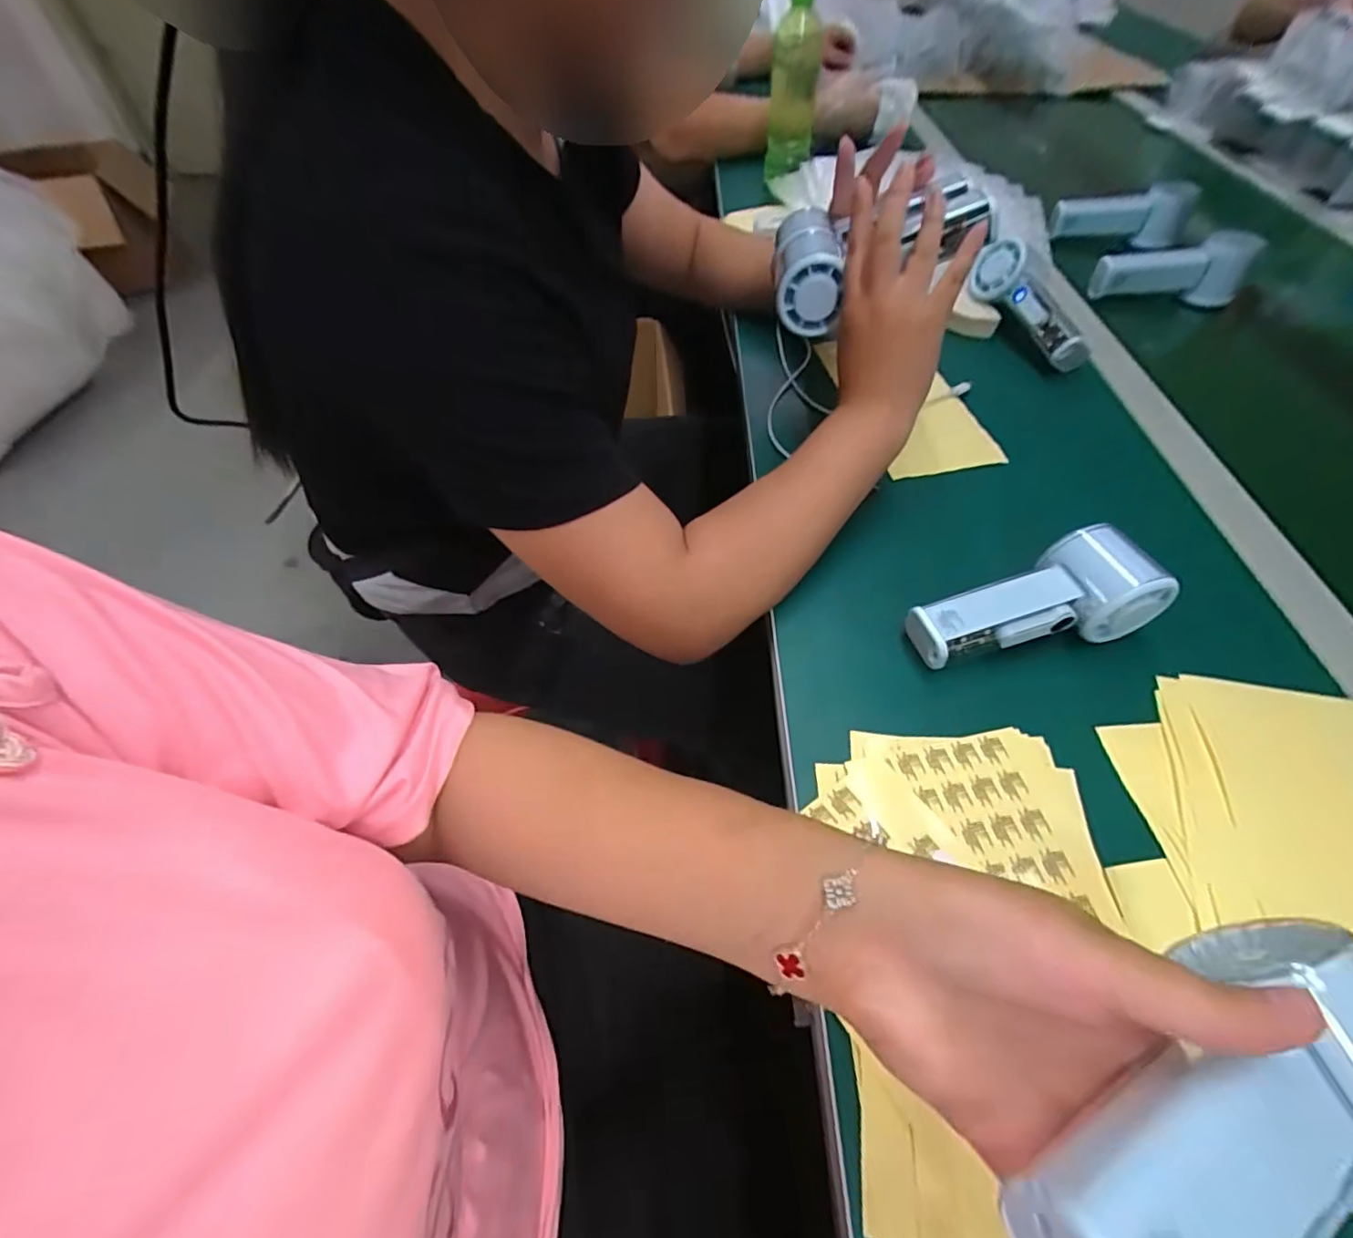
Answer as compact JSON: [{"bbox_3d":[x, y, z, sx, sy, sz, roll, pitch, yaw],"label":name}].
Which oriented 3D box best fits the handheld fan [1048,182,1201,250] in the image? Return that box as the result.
[{"bbox_3d":[0.547,-0.501,0.713,0.159,0.059,0.035,6,54,3],"label":"handheld fan"}]

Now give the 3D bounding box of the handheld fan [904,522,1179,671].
[{"bbox_3d":[0.228,-0.010,0.371,0.153,0.057,0.060,-13,54,-8],"label":"handheld fan"}]

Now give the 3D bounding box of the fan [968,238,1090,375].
[{"bbox_3d":[0.350,-0.306,0.568,0.038,0.043,0.146,-22,73,-12],"label":"fan"}]

